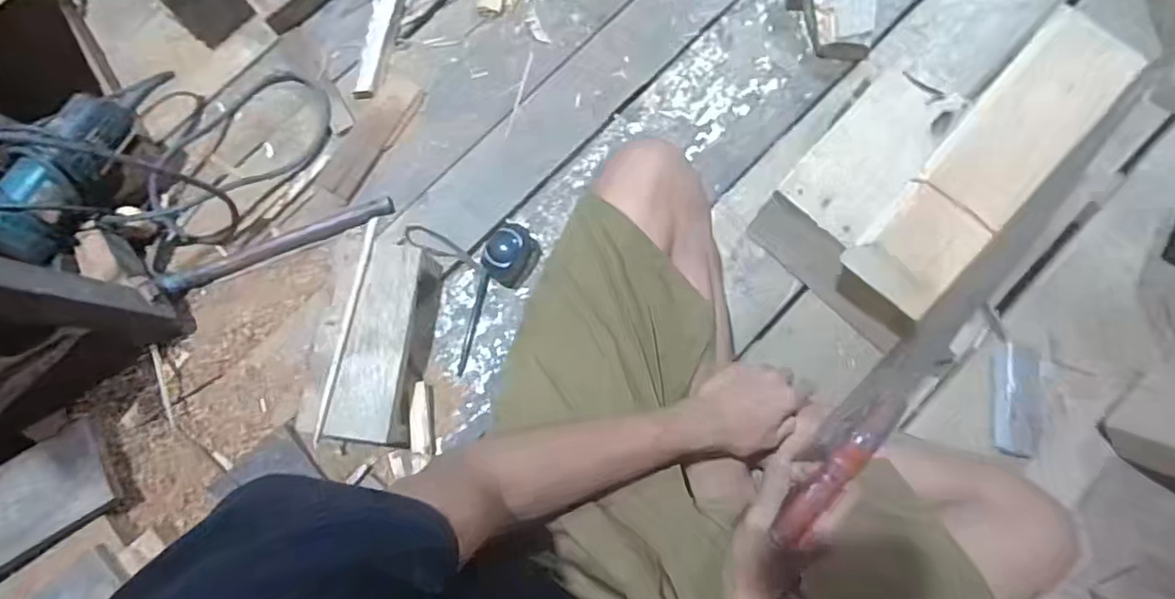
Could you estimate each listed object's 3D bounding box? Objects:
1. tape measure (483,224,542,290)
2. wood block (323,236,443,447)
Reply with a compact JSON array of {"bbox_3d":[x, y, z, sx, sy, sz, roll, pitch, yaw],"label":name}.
[{"bbox_3d":[-0.096,-0.057,0.727,0.057,0.061,0.069,32,81,8],"label":"tape measure"},{"bbox_3d":[-0.242,0.049,0.705,0.101,0.081,0.229,5,78,4],"label":"wood block"}]

